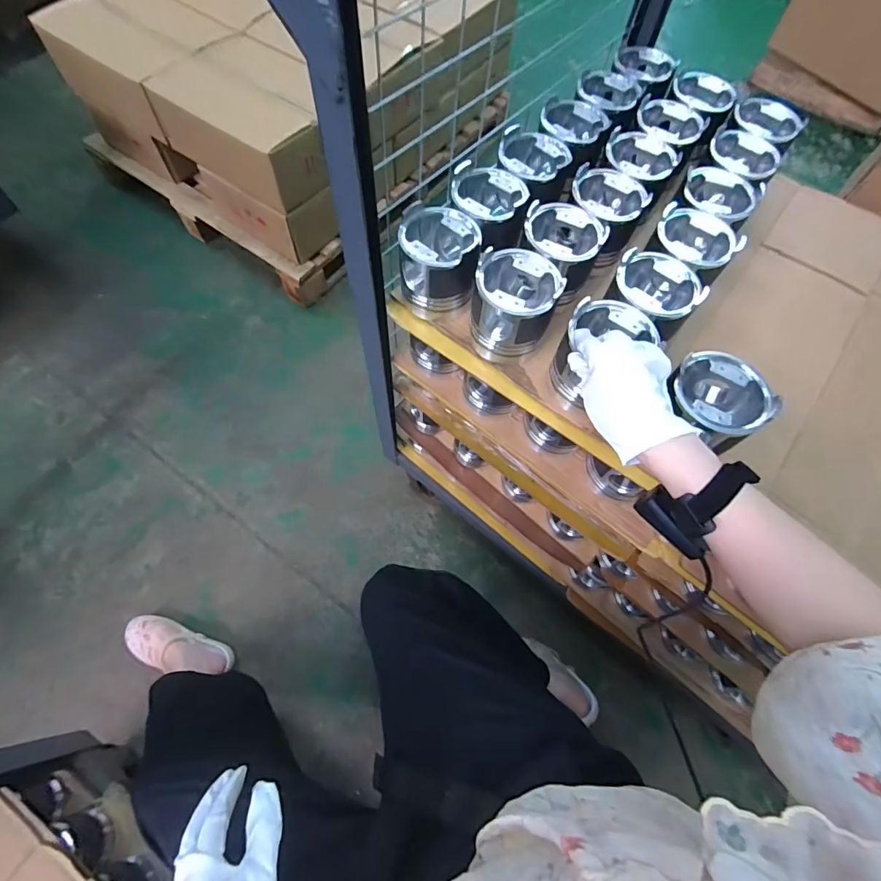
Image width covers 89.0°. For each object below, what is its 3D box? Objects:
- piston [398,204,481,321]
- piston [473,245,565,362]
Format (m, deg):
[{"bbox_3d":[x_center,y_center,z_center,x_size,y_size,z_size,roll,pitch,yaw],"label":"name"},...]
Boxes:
[{"bbox_3d":[-0.001,-0.226,0.577,0.094,0.106,0.088,1,65,-2],"label":"piston"},{"bbox_3d":[0.090,-0.163,0.559,0.100,0.114,0.094,13,65,3],"label":"piston"}]

